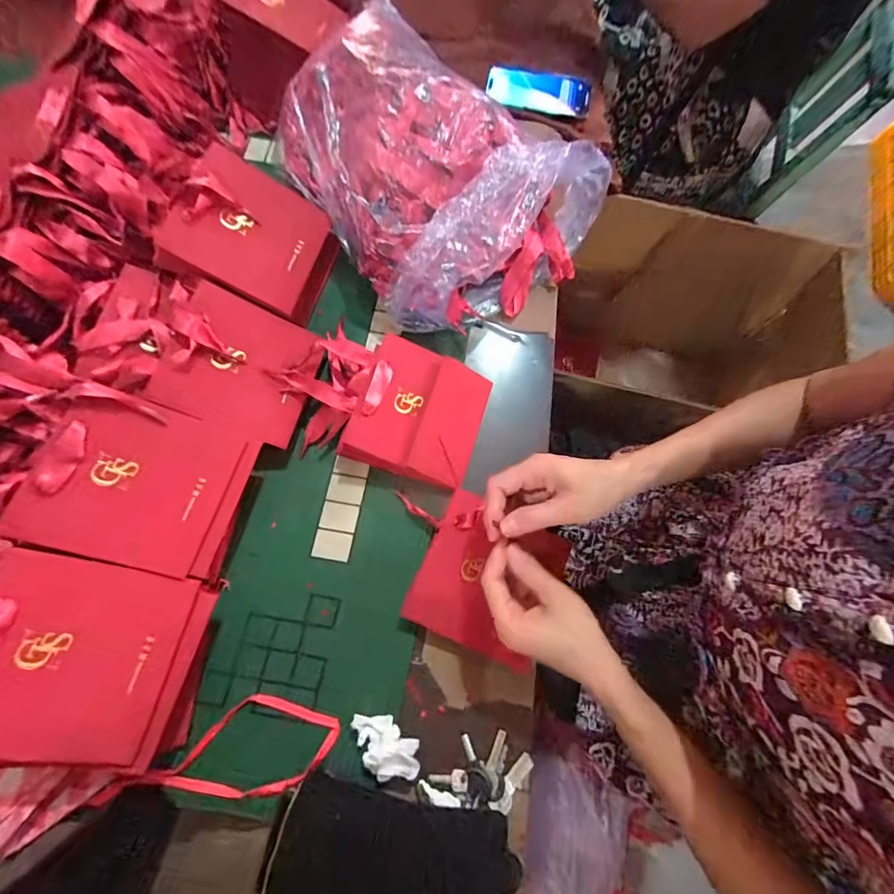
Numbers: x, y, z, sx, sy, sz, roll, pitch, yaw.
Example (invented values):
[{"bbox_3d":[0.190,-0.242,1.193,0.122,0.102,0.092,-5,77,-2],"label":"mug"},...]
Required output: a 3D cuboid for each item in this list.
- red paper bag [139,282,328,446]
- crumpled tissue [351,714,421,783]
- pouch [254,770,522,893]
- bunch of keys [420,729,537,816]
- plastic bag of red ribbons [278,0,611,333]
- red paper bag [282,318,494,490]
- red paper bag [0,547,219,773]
[{"bbox_3d":[-0.217,-0.089,0.451,0.139,0.016,0.140,22,71,-24],"label":"red paper bag"},{"bbox_3d":[-0.055,0.275,0.390,0.051,0.030,0.057,-15,73,-7],"label":"crumpled tissue"},{"bbox_3d":[-0.048,0.361,0.363,0.204,0.033,0.106,11,72,1],"label":"pouch"},{"bbox_3d":[0.030,0.303,0.396,0.100,0.034,0.054,4,72,-1],"label":"bunch of keys"},{"bbox_3d":[-0.014,-0.355,0.519,0.298,0.127,0.387,-34,76,-12],"label":"plastic bag of red ribbons"},{"bbox_3d":[-0.066,-0.049,0.483,0.212,0.056,0.144,16,72,3],"label":"red paper bag"},{"bbox_3d":[-0.291,0.169,0.339,0.152,0.010,0.141,23,60,-26],"label":"red paper bag"}]

